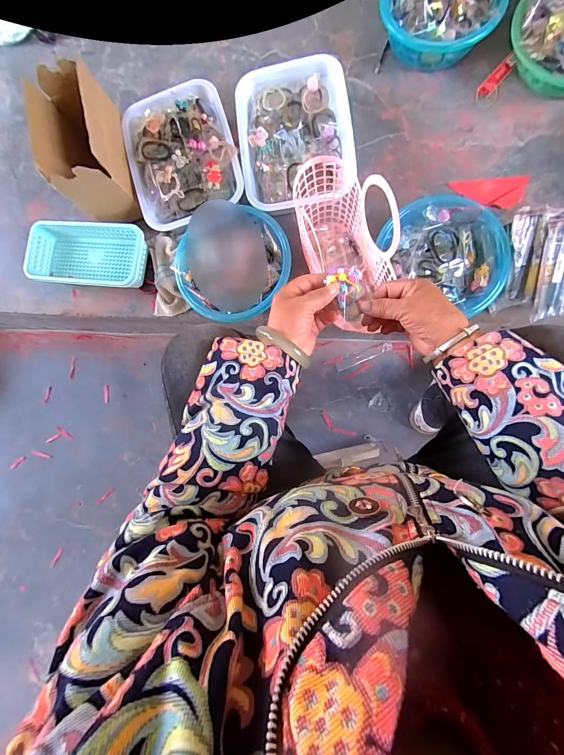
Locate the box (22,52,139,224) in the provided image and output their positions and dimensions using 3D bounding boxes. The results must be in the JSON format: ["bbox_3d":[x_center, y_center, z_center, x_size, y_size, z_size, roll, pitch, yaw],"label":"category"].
[{"bbox_3d":[-0.370,-0.438,0.623,0.115,0.141,0.216,-14,84,6],"label":"box"}]

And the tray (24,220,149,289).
[{"bbox_3d":[-0.416,-0.270,0.703,0.253,0.050,0.139,6,87,7],"label":"tray"}]

